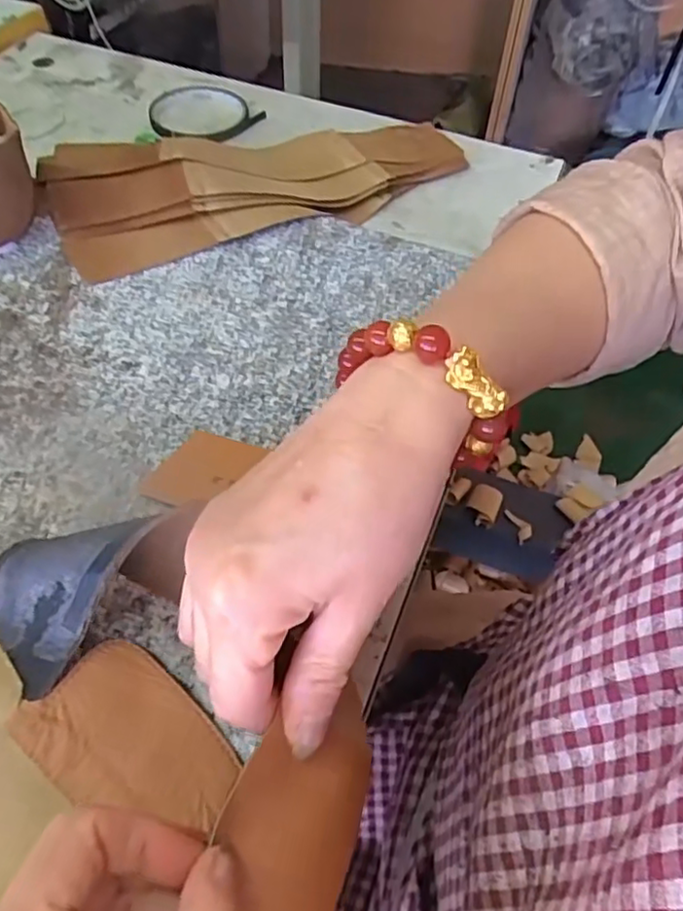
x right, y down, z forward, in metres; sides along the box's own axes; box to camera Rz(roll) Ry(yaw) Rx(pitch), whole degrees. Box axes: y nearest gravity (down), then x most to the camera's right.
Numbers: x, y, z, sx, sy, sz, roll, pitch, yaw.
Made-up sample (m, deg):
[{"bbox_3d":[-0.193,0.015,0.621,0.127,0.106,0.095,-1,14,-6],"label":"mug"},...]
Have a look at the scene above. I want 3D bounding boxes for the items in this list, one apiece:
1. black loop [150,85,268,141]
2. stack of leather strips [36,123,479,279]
[{"bbox_3d":[-0.129,-0.306,0.563,0.089,0.012,0.098,-38,65,-26],"label":"black loop"},{"bbox_3d":[-0.055,-0.224,0.495,0.328,0.038,0.156,-22,59,-19],"label":"stack of leather strips"}]

